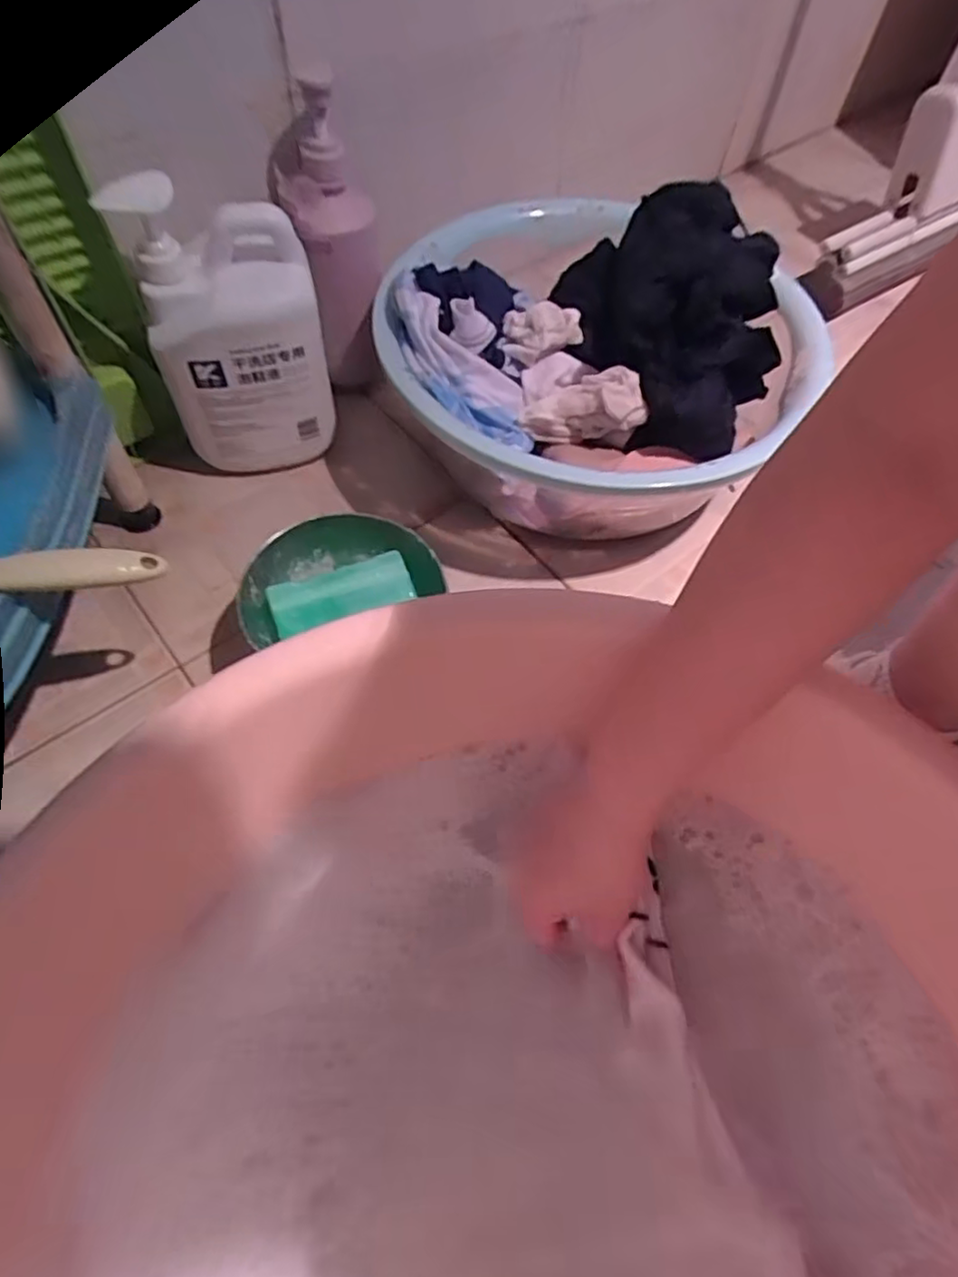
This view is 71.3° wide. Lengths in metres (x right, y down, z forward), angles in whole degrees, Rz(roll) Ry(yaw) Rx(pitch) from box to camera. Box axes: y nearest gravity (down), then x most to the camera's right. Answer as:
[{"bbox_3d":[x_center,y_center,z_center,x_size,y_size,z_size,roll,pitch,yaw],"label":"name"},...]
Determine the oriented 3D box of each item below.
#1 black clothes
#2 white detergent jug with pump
[{"bbox_3d":[0.188,-0.286,0.589,0.198,0.115,0.218,-17,61,-13],"label":"black clothes"},{"bbox_3d":[-0.203,-0.254,0.577,0.138,0.236,0.088,-12,60,-10],"label":"white detergent jug with pump"}]

